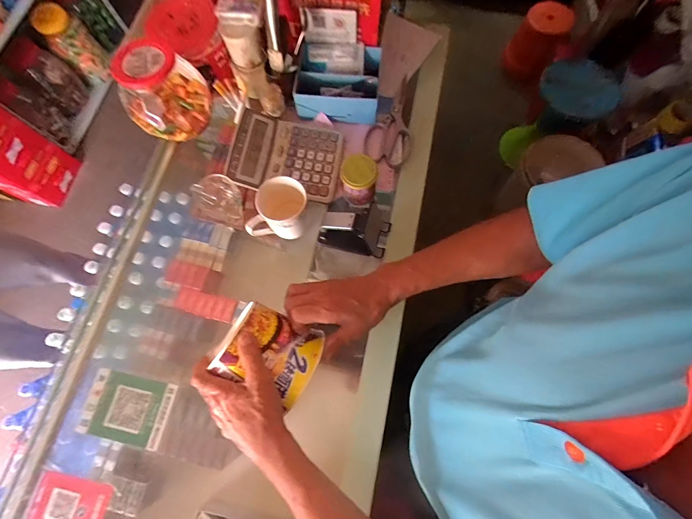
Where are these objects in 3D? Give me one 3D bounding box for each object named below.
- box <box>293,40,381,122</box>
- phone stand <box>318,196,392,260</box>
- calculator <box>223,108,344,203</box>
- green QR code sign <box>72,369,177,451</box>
[{"bbox_3d":[-0.011,-0.341,0.638,0.157,0.085,0.121,5,72,4],"label":"box"},{"bbox_3d":[0.014,-0.055,0.575,0.119,0.072,0.068,13,73,6],"label":"phone stand"},{"bbox_3d":[-0.111,-0.197,0.618,0.196,0.046,0.162,7,73,4],"label":"calculator"},{"bbox_3d":[-0.356,0.242,0.535,0.134,0.009,0.099,11,72,3],"label":"green QR code sign"}]

